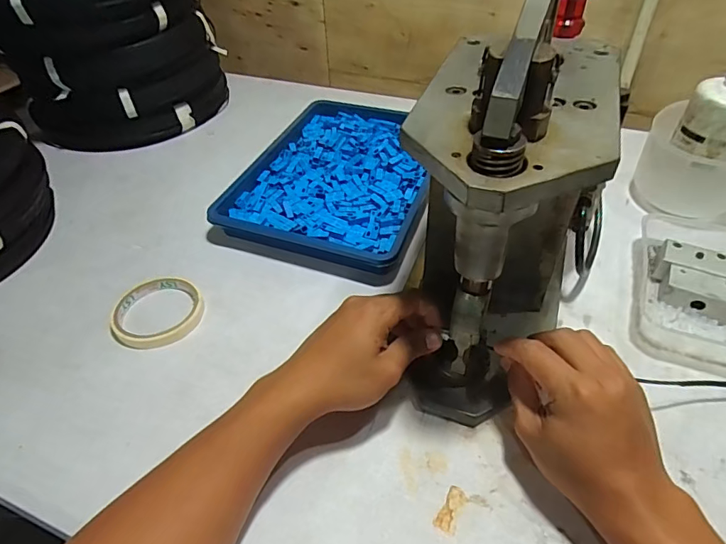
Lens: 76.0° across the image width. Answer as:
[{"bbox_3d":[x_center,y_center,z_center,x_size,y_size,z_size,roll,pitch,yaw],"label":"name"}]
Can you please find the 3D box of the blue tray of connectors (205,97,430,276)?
[{"bbox_3d":[-0.020,-0.133,0.629,0.244,0.037,0.321,14,48,16],"label":"blue tray of connectors"}]

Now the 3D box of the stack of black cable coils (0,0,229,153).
[{"bbox_3d":[-0.392,-0.384,0.705,0.303,0.304,0.250,-18,48,-21],"label":"stack of black cable coils"}]

